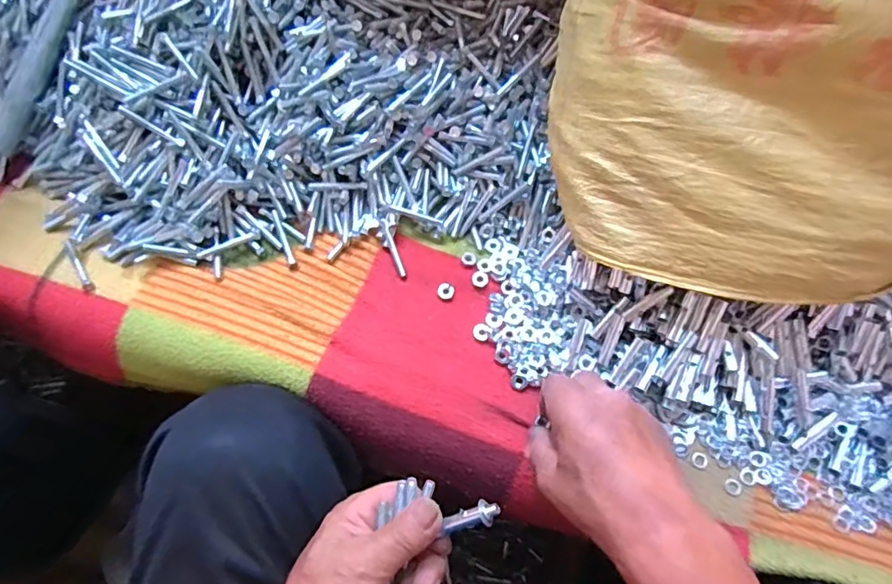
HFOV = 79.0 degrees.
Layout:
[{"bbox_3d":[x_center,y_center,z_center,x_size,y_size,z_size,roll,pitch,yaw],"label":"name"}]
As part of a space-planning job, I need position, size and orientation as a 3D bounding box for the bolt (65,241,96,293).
[{"bbox_3d":[-0.326,-0.022,0.481,0.008,0.005,0.057,-31,71,-15],"label":"bolt"}]

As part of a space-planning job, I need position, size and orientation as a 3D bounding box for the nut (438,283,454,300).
[{"bbox_3d":[0.000,-0.001,0.491,0.014,0.004,0.015,1,66,-3],"label":"nut"}]

